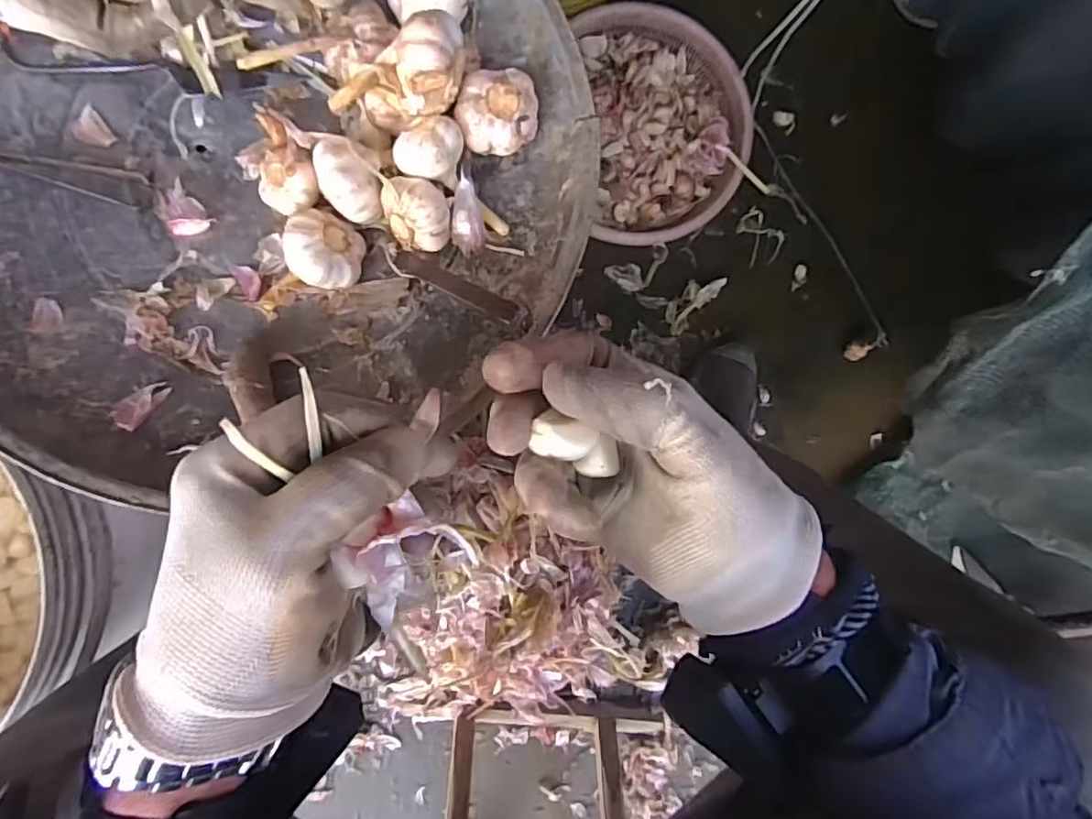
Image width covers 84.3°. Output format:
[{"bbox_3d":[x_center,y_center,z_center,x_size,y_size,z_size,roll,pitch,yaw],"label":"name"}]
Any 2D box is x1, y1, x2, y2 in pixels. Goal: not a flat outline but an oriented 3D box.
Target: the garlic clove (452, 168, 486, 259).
[{"bbox_3d":[-0.049,-0.120,0.374,0.020,0.013,0.048,-5,110,-6],"label":"garlic clove"}]

